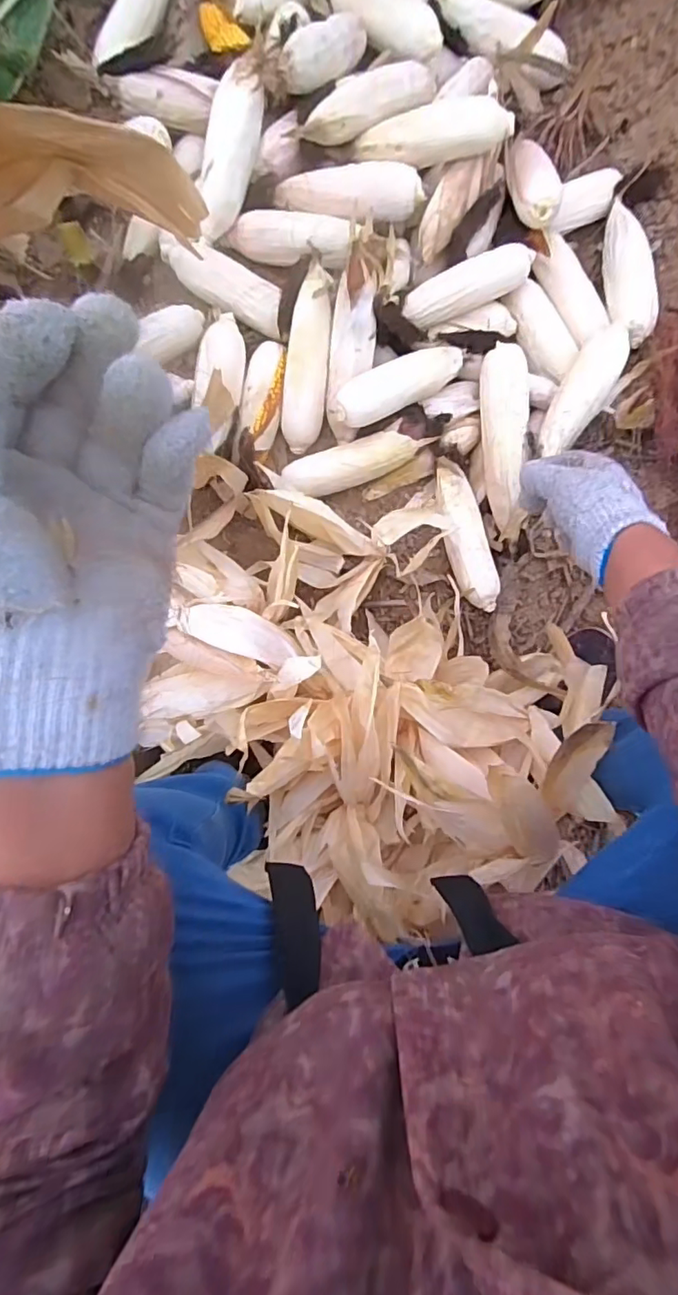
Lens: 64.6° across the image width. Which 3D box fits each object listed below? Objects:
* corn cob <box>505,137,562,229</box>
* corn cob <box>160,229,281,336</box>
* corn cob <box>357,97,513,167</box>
[{"bbox_3d":[0.258,-0.622,0.713,0.055,0.038,0.151,-7,72,-1],"label":"corn cob"},{"bbox_3d":[-0.157,-0.494,0.718,0.191,0.053,0.058,29,86,1],"label":"corn cob"},{"bbox_3d":[0.118,-0.663,0.691,0.204,0.043,0.052,2,86,11],"label":"corn cob"}]

